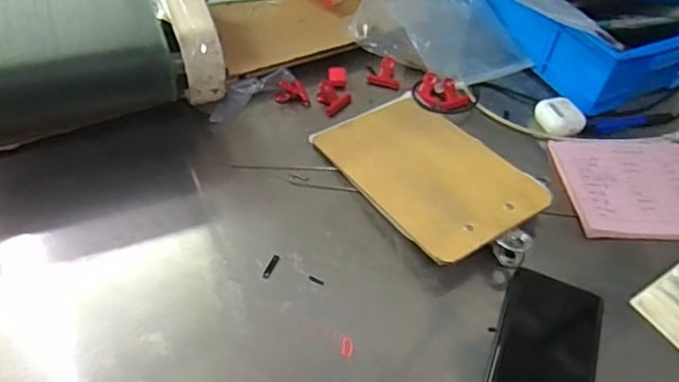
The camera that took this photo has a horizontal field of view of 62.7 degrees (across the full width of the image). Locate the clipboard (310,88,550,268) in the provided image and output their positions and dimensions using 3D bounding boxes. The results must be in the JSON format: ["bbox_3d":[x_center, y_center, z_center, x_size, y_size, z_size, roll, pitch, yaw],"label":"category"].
[{"bbox_3d":[0.087,-0.025,0.556,0.142,0.033,0.212,-26,56,-26],"label":"clipboard"}]

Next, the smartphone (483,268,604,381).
[{"bbox_3d":[0.158,0.138,0.434,0.077,0.015,0.164,20,50,12],"label":"smartphone"}]

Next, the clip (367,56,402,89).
[{"bbox_3d":[0.056,-0.145,0.671,0.039,0.018,0.039,8,48,1],"label":"clip"}]

